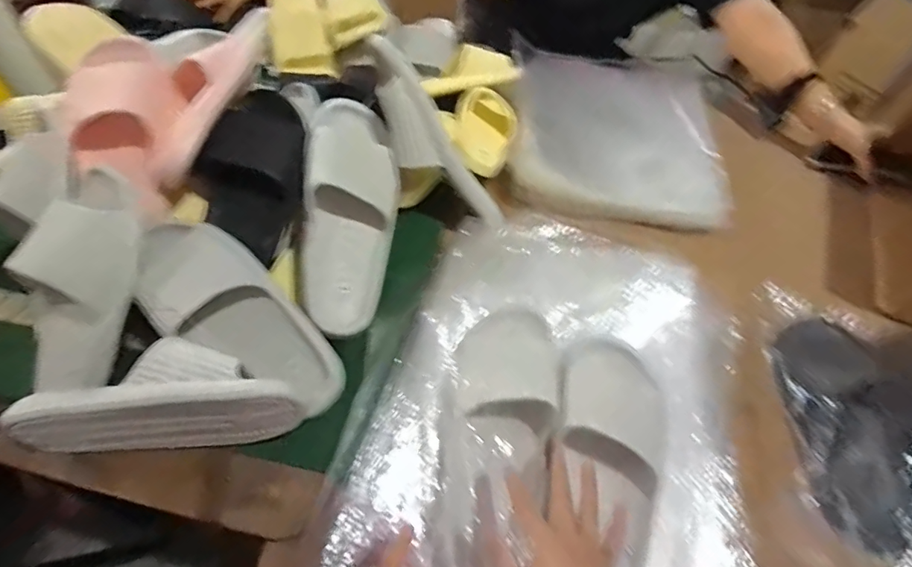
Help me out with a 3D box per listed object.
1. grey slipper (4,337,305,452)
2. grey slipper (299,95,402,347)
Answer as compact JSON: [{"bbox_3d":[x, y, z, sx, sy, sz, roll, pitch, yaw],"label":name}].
[{"bbox_3d":[-0.279,0.113,0.473,0.262,0.117,0.072,-1,53,-5],"label":"grey slipper"},{"bbox_3d":[-0.130,-0.083,0.579,0.106,0.067,0.287,4,86,-2],"label":"grey slipper"}]

